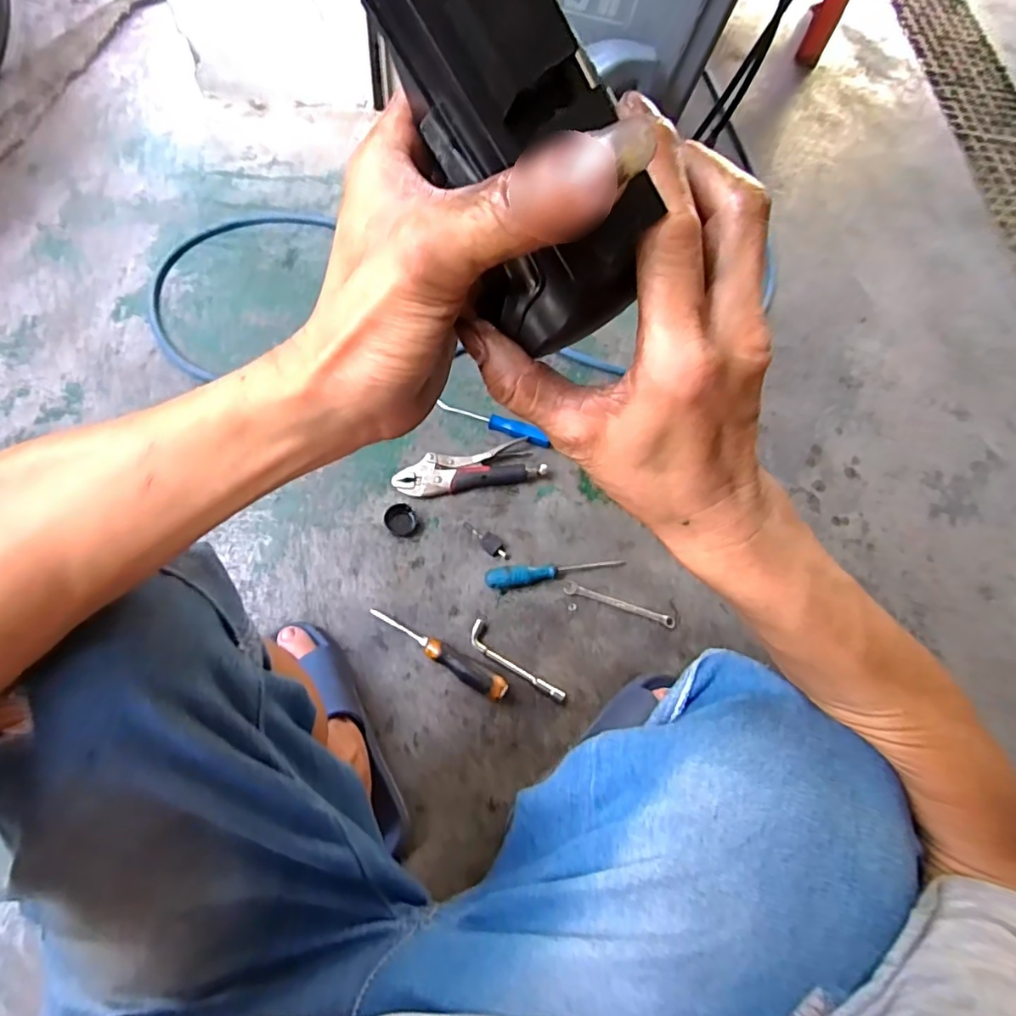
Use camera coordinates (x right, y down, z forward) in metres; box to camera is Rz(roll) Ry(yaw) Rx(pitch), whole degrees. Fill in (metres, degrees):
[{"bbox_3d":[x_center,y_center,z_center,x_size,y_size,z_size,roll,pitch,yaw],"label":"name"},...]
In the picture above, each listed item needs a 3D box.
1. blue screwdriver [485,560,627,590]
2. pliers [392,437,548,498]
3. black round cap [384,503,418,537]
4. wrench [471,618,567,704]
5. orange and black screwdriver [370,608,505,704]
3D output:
[{"bbox_3d":[0.065,0.087,0.779,0.196,0.027,0.027,-5,65,-20],"label":"blue screwdriver"},{"bbox_3d":[-0.056,-0.057,0.822,0.213,0.019,0.059,-9,66,-13],"label":"pliers"},{"bbox_3d":[-0.148,0.016,0.783,0.042,0.017,0.045,4,64,-7],"label":"black round cap"},{"bbox_3d":[0.008,0.201,0.720,0.146,0.018,0.031,40,65,10],"label":"wrench"},{"bbox_3d":[-0.088,0.179,0.713,0.197,0.028,0.027,33,64,7],"label":"orange and black screwdriver"}]

